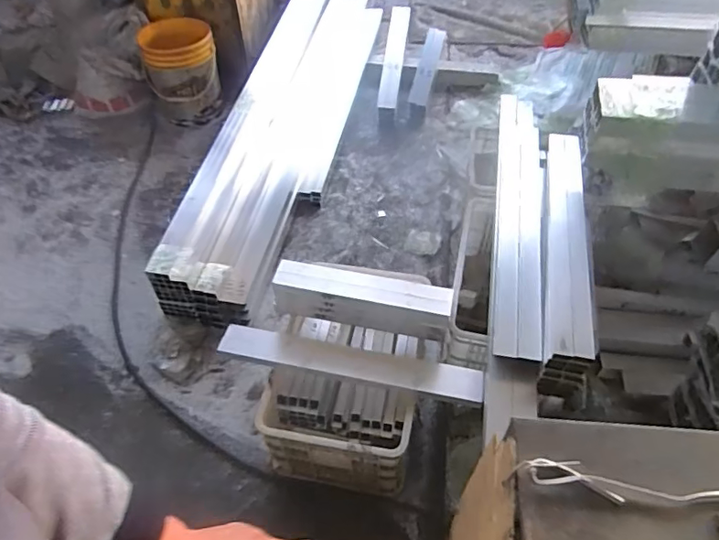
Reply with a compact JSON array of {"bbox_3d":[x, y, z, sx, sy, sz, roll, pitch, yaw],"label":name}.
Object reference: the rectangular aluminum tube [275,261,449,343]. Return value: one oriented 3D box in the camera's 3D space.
[{"bbox_3d":[0.007,0.070,1.331,0.427,0.115,0.098,9,50,8],"label":"rectangular aluminum tube"}]

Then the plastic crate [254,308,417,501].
[{"bbox_3d":[-0.037,0.336,1.384,0.347,0.246,0.391,7,50,7],"label":"plastic crate"}]

